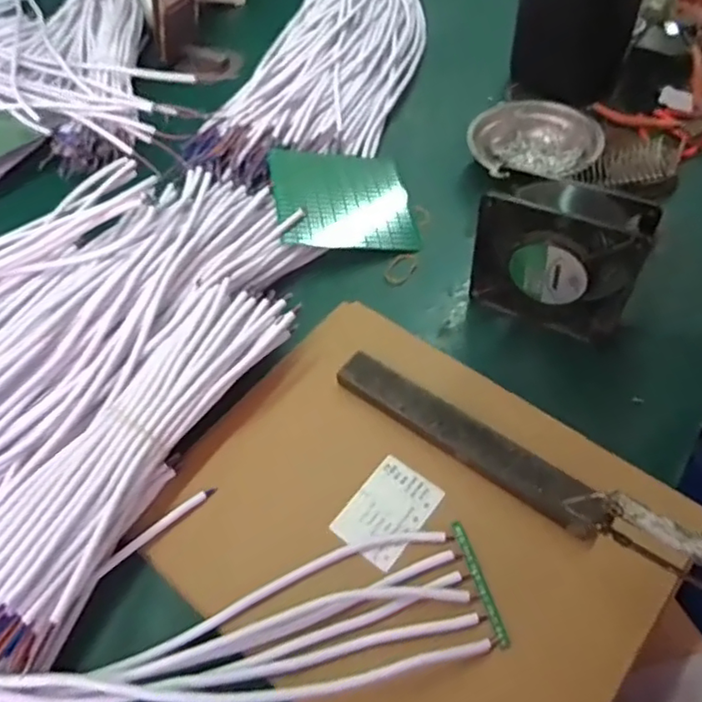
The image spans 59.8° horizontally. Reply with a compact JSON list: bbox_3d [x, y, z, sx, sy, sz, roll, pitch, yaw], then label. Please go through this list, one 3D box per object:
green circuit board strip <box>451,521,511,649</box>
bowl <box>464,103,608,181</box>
[{"bbox_3d":[0.081,0.145,0.383,0.008,0.008,0.078,-14,54,-9],"label":"green circuit board strip"},{"bbox_3d":[0.187,-0.214,0.632,0.129,0.044,0.114,11,54,10],"label":"bowl"}]

